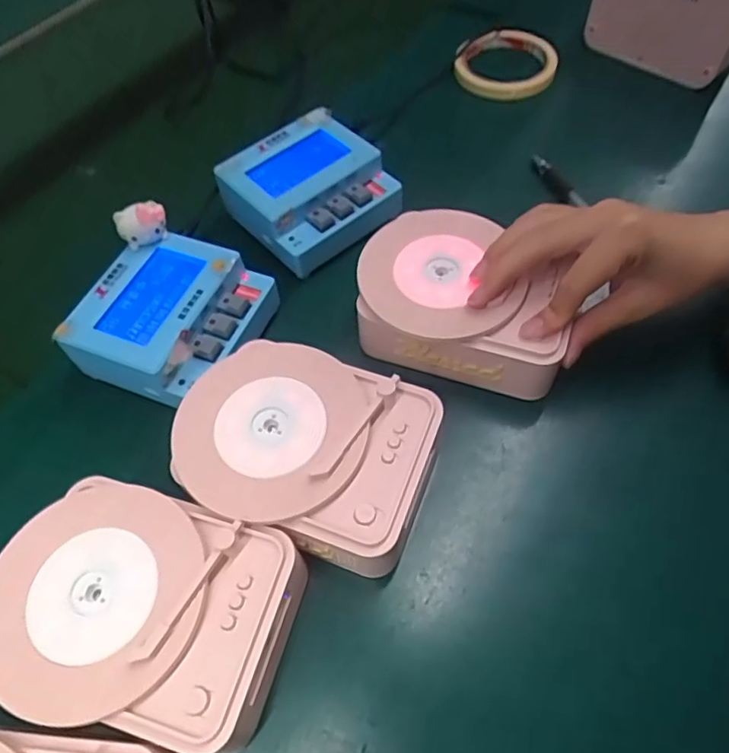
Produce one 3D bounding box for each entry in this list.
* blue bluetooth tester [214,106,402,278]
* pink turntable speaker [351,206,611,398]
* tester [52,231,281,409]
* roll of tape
[{"bbox_3d":[-0.040,-0.137,0.421,0.104,0.041,0.101,-40,63,-18],"label":"blue bluetooth tester"},{"bbox_3d":[0.063,-0.051,0.362,0.123,0.049,0.096,13,60,12],"label":"pink turntable speaker"},{"bbox_3d":[-0.122,-0.035,0.370,0.098,0.048,0.101,14,61,13],"label":"tester"},{"bbox_3d":[0.131,-0.291,0.532,0.091,0.026,0.087,-2,58,4],"label":"roll of tape"}]

